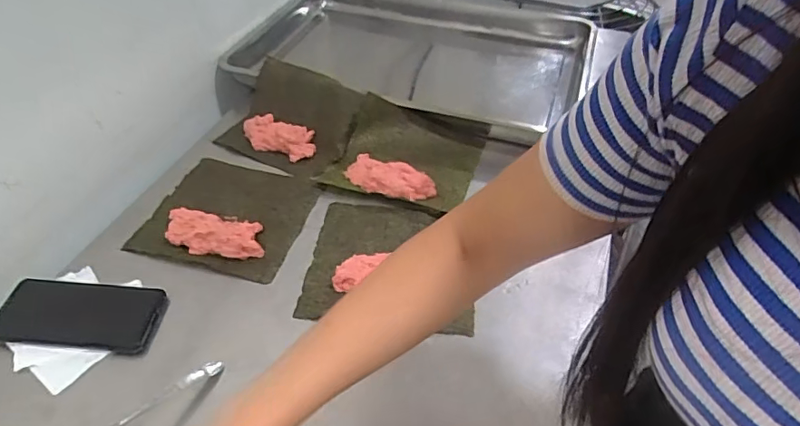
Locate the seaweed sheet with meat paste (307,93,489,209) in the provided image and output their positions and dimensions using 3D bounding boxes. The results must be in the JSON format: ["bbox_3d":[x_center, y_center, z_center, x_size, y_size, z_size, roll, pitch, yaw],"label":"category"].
[{"bbox_3d":[0.007,-0.089,0.728,0.196,0.046,0.174,13,46,12],"label":"seaweed sheet with meat paste"}]

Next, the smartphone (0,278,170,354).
[{"bbox_3d":[-0.342,0.106,0.554,0.164,0.013,0.080,7,42,-2],"label":"smartphone"}]

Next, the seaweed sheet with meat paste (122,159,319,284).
[{"bbox_3d":[-0.219,-0.010,0.658,0.190,0.026,0.178,12,46,11],"label":"seaweed sheet with meat paste"}]

